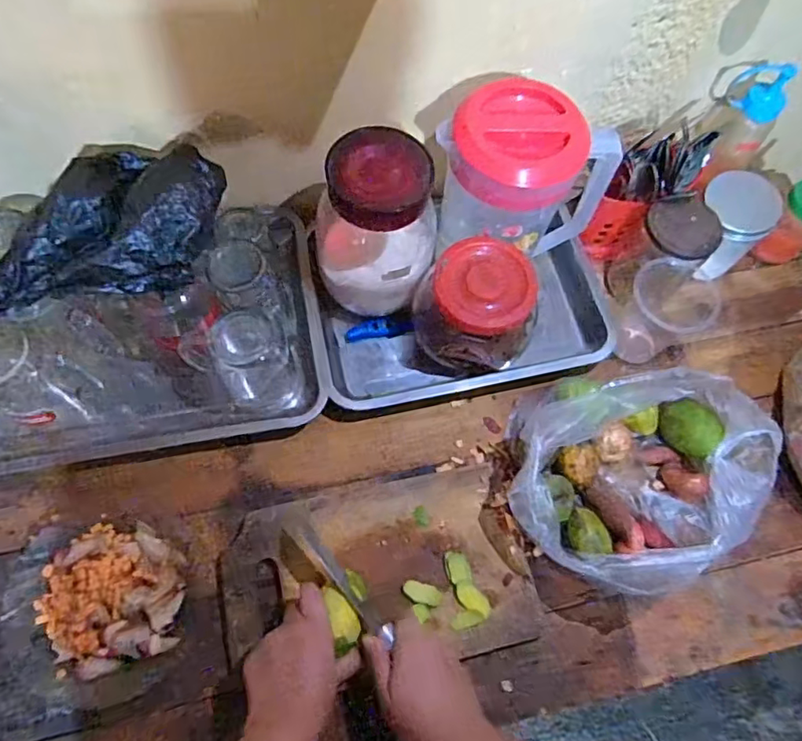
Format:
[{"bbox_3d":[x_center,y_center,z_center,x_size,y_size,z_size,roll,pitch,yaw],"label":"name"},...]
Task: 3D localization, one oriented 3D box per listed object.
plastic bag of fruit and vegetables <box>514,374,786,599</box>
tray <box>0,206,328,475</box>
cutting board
[{"bbox_3d":[0.231,0.106,0.568,0.228,0.136,0.213,11,66,0],"label":"plastic bag of fruit and vegetables"},{"bbox_3d":[-0.284,-0.061,0.615,0.376,0.118,0.242,-8,68,-8],"label":"tray"},{"bbox_3d":[-0.025,0.202,0.569,0.298,0.022,0.173,-9,66,-8],"label":"cutting board"}]

